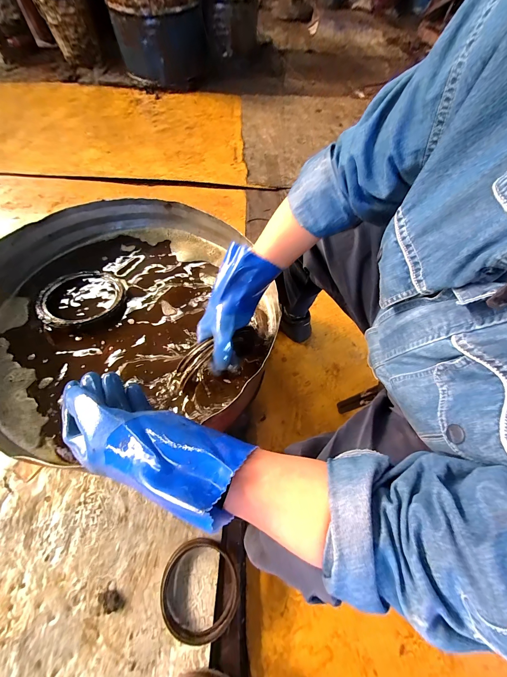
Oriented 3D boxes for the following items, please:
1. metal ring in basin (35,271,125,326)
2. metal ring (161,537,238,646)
[{"bbox_3d":[-0.357,-0.089,0.540,0.160,0.027,0.139,-17,64,-11],"label":"metal ring in basin"},{"bbox_3d":[-0.115,0.523,0.549,0.157,0.025,0.161,2,55,-3],"label":"metal ring"}]

